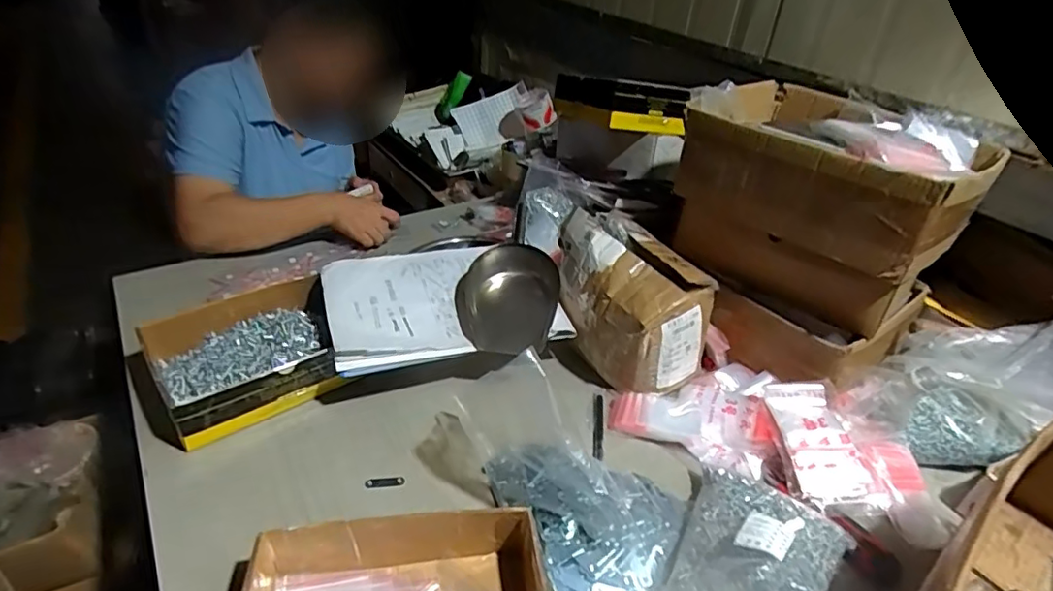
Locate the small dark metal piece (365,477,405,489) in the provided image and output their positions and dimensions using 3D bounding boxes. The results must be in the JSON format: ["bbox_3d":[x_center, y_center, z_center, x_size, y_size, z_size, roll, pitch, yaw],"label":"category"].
[{"bbox_3d":[-0.161,0.213,0.643,0.042,0.004,0.011,-4,36,-12],"label":"small dark metal piece"}]

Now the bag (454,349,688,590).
[{"bbox_3d":[0.036,0.195,0.640,0.186,0.039,0.324,-20,41,-30],"label":"bag"}]

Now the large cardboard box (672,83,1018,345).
[{"bbox_3d":[0.396,-0.127,0.770,0.256,0.233,0.315,-25,44,-35],"label":"large cardboard box"}]

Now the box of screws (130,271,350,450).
[{"bbox_3d":[-0.365,0.084,0.738,0.242,0.075,0.176,-22,43,-33],"label":"box of screws"}]

